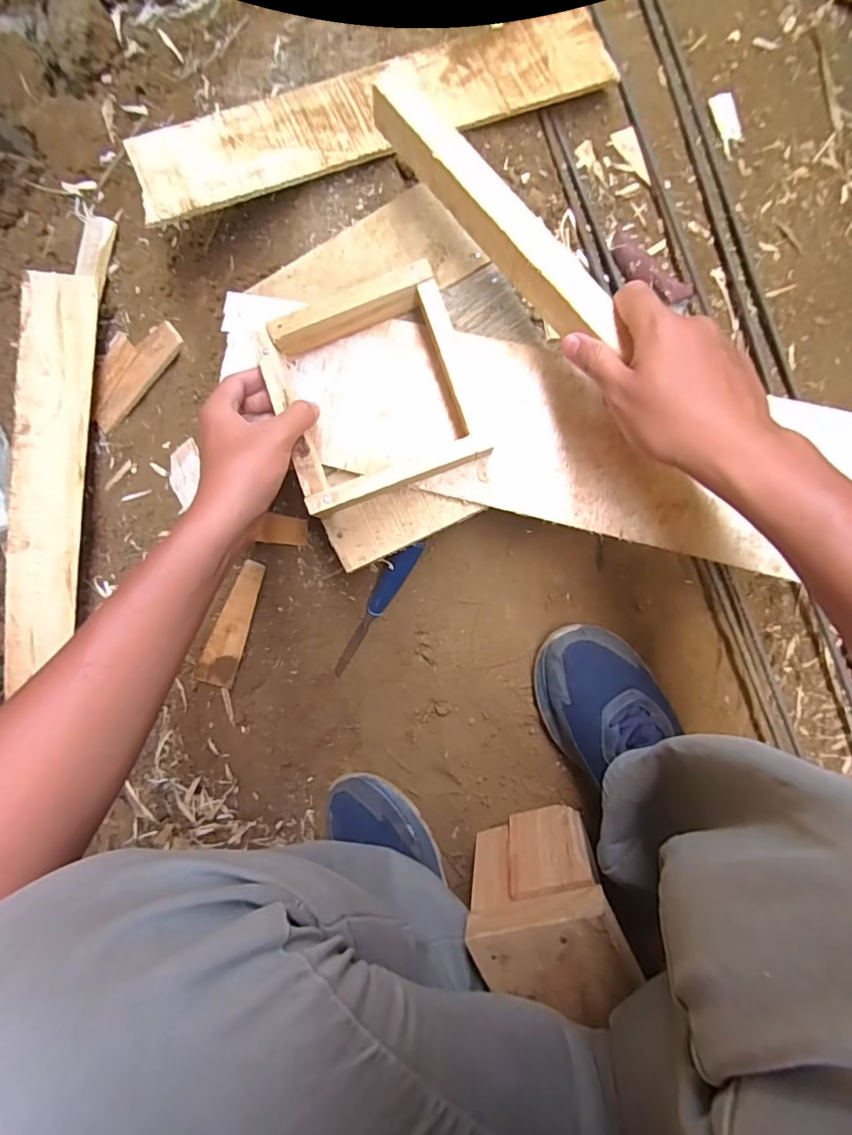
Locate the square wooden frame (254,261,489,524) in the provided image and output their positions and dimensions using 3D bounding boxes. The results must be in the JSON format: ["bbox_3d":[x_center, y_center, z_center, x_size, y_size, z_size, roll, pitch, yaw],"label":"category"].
[{"bbox_3d":[-0.042,-0.136,0.399,0.148,0.039,0.153,-20,88,3],"label":"square wooden frame"}]

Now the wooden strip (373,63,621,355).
[{"bbox_3d":[0.050,-0.246,0.351,0.029,0.029,0.238,-40,87,3],"label":"wooden strip"}]

